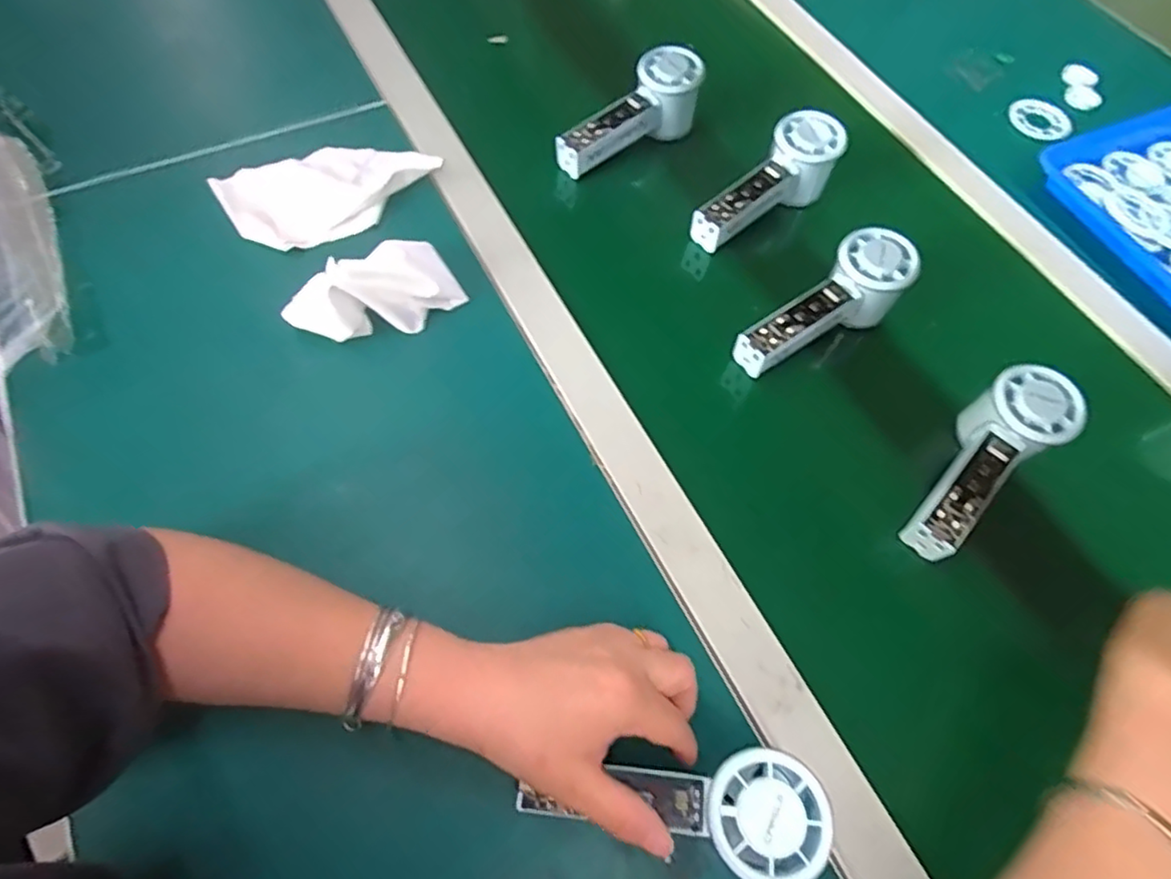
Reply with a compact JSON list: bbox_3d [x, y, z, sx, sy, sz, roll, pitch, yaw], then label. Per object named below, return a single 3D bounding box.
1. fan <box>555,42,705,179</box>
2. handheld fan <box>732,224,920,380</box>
[{"bbox_3d":[0.041,-0.297,0.586,0.155,0.059,0.053,-38,71,-6],"label":"fan"},{"bbox_3d":[0.185,-0.100,0.493,0.152,0.048,0.055,-35,70,-2],"label":"handheld fan"}]

